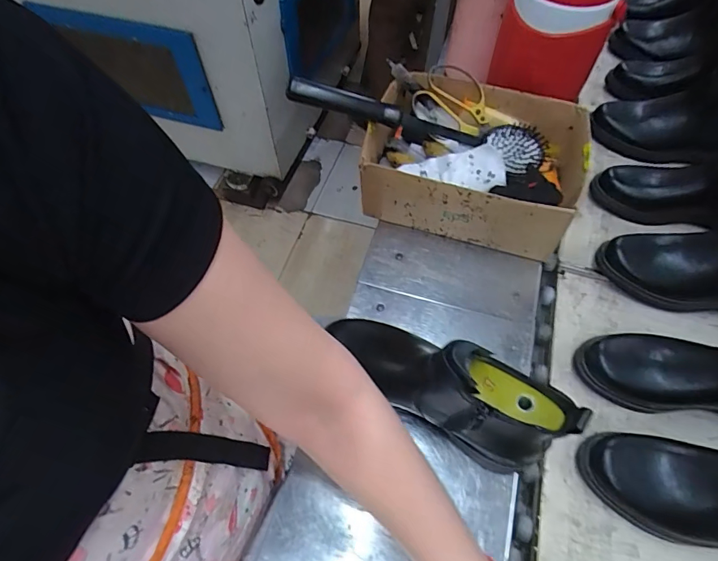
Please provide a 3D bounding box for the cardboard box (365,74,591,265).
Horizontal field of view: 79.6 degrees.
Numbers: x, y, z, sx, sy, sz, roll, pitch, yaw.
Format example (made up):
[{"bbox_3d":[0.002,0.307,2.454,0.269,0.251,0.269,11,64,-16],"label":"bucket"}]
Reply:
[{"bbox_3d":[0.155,-0.164,0.610,0.276,0.112,0.205,15,60,11],"label":"cardboard box"}]

